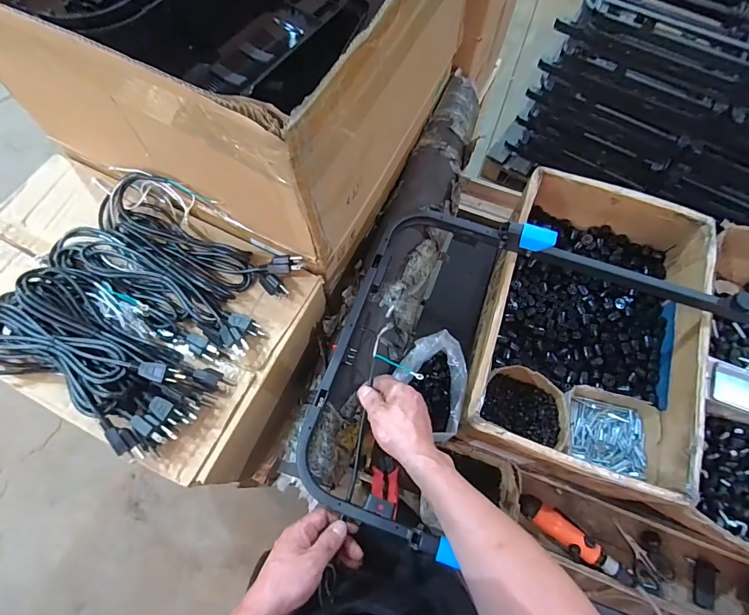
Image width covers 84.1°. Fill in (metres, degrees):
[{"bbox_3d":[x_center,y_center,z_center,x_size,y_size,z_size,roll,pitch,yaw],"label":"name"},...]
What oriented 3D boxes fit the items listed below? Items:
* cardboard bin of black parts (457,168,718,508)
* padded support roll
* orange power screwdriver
[{"bbox_3d":[0.384,0.032,0.768,0.357,0.150,0.535,19,70,7],"label":"cardboard bin of black parts"},{"bbox_3d":[0.047,-0.099,0.726,0.129,0.070,0.804,20,70,8],"label":"padded support roll"},{"bbox_3d":[0.352,0.409,0.736,0.203,0.043,0.049,39,73,14],"label":"orange power screwdriver"}]

